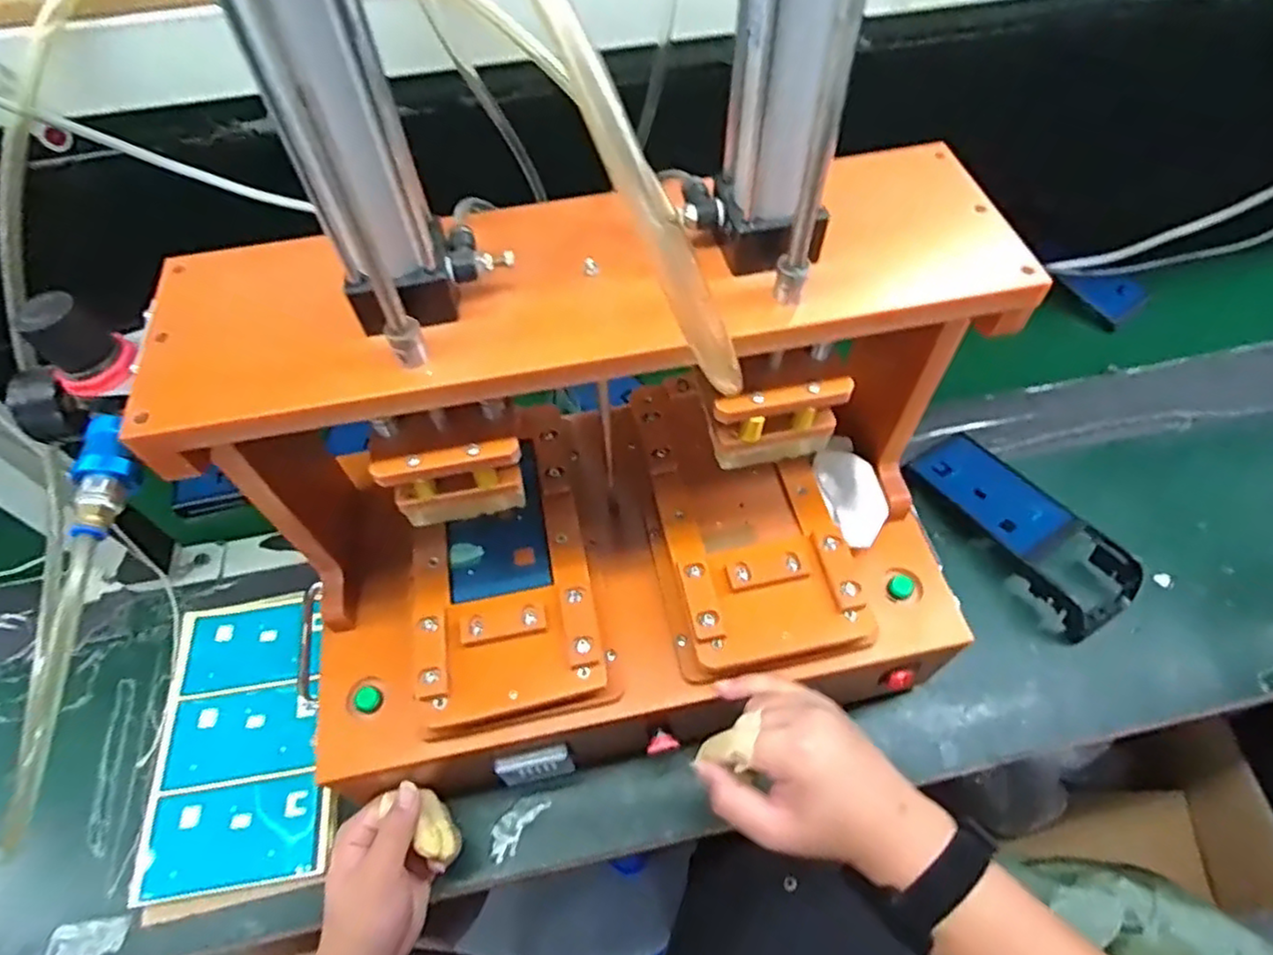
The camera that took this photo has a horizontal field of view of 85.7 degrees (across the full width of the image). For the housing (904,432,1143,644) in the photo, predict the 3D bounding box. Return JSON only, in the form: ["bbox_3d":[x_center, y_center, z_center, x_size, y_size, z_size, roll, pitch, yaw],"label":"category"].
[{"bbox_3d":[0.358,0.045,0.644,0.087,0.042,0.213,-27,59,-15],"label":"housing"}]

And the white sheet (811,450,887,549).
[{"bbox_3d":[0.164,0.012,0.514,0.040,0.022,0.075,-14,57,-7],"label":"white sheet"}]

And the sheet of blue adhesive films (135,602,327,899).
[{"bbox_3d":[-0.319,0.208,0.566,0.141,0.010,0.235,-8,57,-5],"label":"sheet of blue adhesive films"}]

